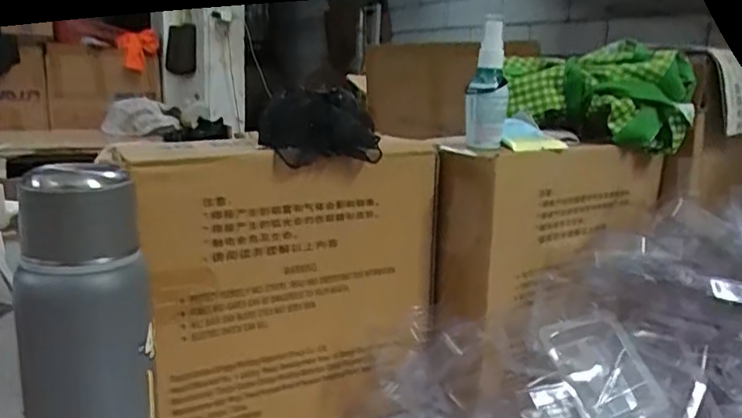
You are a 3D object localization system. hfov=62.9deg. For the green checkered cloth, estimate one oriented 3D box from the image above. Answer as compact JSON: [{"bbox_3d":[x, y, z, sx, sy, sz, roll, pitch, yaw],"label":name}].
[{"bbox_3d":[0.241,-0.125,0.665,0.196,0.096,0.093,6,14,15],"label":"green checkered cloth"}]

